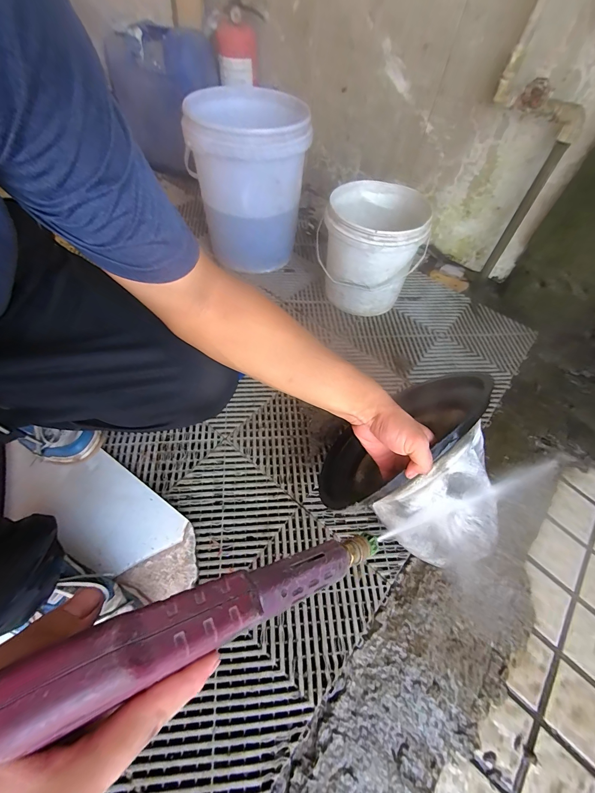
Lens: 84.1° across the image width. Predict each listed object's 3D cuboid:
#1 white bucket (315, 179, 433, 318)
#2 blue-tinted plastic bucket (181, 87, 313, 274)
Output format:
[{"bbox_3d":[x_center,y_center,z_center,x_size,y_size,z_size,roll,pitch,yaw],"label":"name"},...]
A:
[{"bbox_3d":[0.182,-0.371,0.858,0.237,0.246,0.233,2,57,-3],"label":"white bucket"},{"bbox_3d":[-0.127,-0.573,0.892,0.278,0.331,0.315,0,57,-5],"label":"blue-tinted plastic bucket"}]

